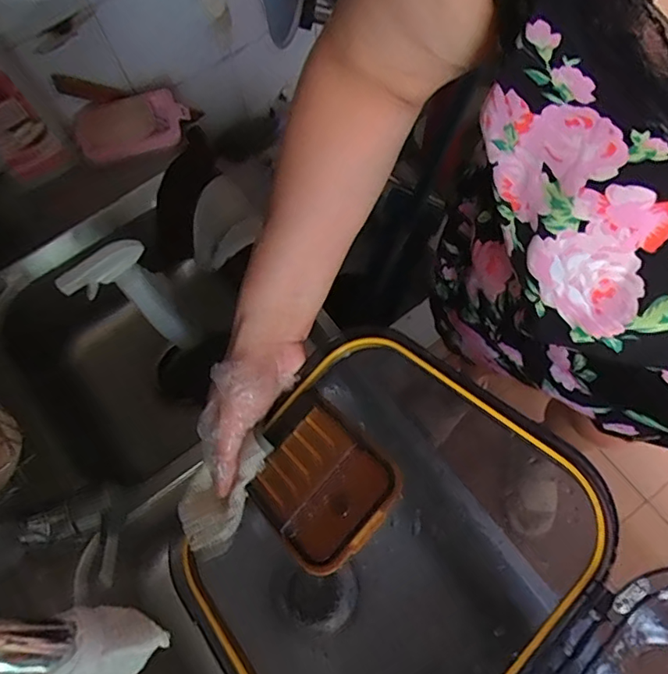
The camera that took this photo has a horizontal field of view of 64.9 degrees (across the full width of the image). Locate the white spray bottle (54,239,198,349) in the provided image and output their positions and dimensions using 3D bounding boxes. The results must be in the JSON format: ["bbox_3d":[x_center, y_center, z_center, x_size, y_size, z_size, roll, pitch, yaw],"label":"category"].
[{"bbox_3d":[-0.230,-0.033,0.638,0.092,0.218,0.045,-40,75,-12],"label":"white spray bottle"}]

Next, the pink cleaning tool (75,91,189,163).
[{"bbox_3d":[-0.269,-0.284,0.696,0.145,0.032,0.087,-24,72,-7],"label":"pink cleaning tool"}]

